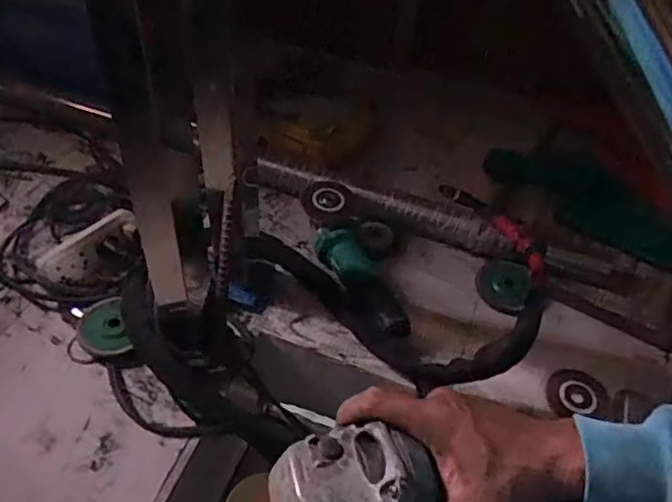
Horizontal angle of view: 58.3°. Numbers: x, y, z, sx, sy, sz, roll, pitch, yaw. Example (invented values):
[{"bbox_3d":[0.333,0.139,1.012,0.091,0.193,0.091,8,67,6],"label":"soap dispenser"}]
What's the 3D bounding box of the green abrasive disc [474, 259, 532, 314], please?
[{"bbox_3d":[0.265,0.051,0.952,0.091,0.014,0.085,14,65,39],"label":"green abrasive disc"}]

